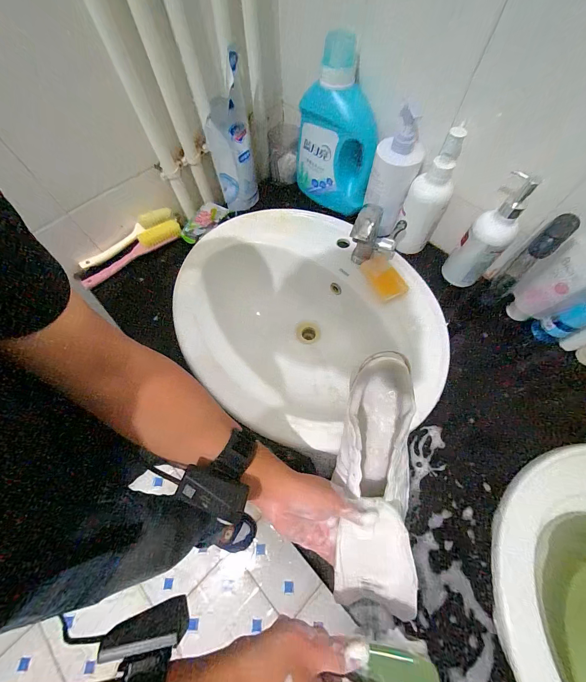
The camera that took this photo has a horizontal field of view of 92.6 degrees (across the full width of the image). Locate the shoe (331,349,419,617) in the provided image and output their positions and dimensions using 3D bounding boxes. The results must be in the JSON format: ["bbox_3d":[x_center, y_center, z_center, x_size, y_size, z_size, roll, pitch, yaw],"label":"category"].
[{"bbox_3d":[0.108,0.164,0.353,0.090,0.104,0.275,7,70,6],"label":"shoe"}]

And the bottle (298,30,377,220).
[{"bbox_3d":[0.088,-0.395,0.540,0.090,0.290,0.162,-40,67,-18],"label":"bottle"}]

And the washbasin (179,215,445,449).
[{"bbox_3d":[0.017,-0.029,0.570,0.405,0.154,0.521,-38,70,-15],"label":"washbasin"}]

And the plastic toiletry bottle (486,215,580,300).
[{"bbox_3d":[0.373,-0.126,0.446,0.043,0.155,0.032,-40,70,-16],"label":"plastic toiletry bottle"}]

